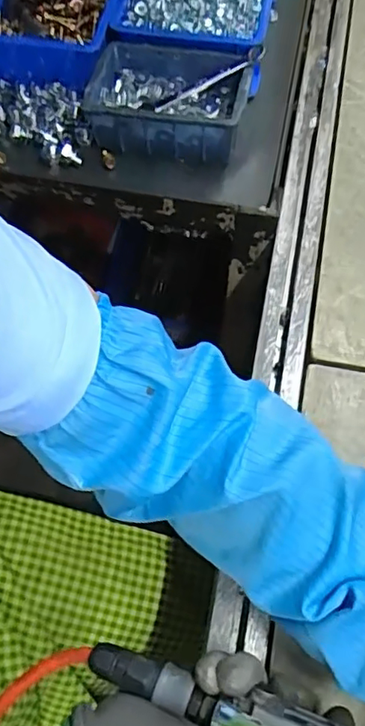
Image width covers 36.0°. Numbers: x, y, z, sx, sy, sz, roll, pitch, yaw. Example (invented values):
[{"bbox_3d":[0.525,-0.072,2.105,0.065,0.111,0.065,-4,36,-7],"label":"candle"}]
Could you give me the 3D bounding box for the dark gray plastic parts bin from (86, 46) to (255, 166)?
[{"bbox_3d":[-0.012,-0.246,0.537,0.146,0.063,0.099,12,66,7],"label":"dark gray plastic parts bin"}]

